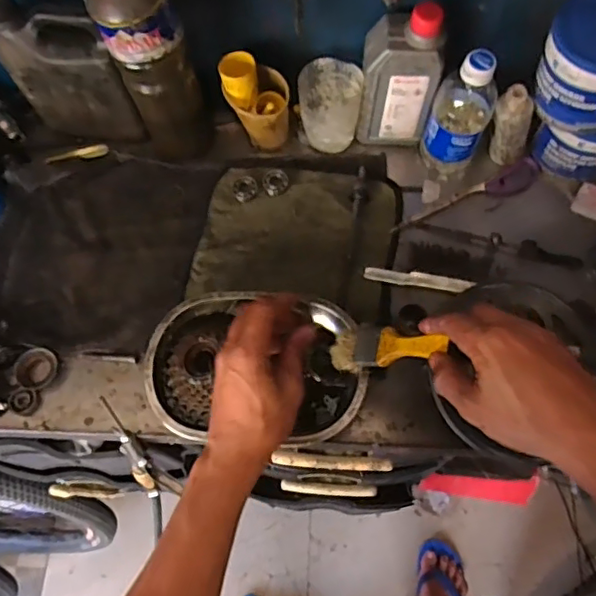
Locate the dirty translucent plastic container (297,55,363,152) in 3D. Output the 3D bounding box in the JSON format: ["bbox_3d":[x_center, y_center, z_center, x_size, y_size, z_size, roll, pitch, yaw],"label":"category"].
[{"bbox_3d":[0.037,-0.220,0.677,0.069,0.089,0.067,-1,67,2],"label":"dirty translucent plastic container"}]

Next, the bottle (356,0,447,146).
[{"bbox_3d":[0.111,-0.240,0.642,0.081,0.172,0.049,7,67,5],"label":"bottle"}]

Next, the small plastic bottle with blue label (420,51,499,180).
[{"bbox_3d":[0.178,-0.202,0.639,0.059,0.168,0.061,-1,67,2],"label":"small plastic bottle with blue label"}]

